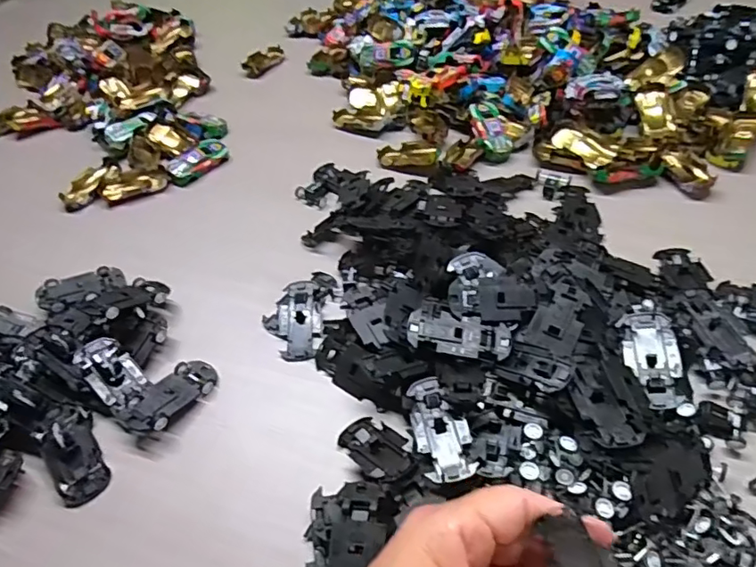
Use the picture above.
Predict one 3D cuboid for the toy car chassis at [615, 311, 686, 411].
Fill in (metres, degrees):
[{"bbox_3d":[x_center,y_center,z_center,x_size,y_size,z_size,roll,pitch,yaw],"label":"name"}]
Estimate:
[{"bbox_3d":[0.171,0.048,0.346,0.030,0.012,0.067,2,49,9],"label":"toy car chassis"}]

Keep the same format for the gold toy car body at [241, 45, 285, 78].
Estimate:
[{"bbox_3d":[-0.144,-0.282,0.698,0.037,0.011,0.066,16,52,19],"label":"gold toy car body"}]

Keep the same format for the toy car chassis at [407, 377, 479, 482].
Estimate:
[{"bbox_3d":[0.037,0.085,0.322,0.030,0.009,0.064,-11,49,-3],"label":"toy car chassis"}]

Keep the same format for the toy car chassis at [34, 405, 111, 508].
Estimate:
[{"bbox_3d":[-0.193,0.108,0.349,0.031,0.017,0.062,-24,66,-14],"label":"toy car chassis"}]

